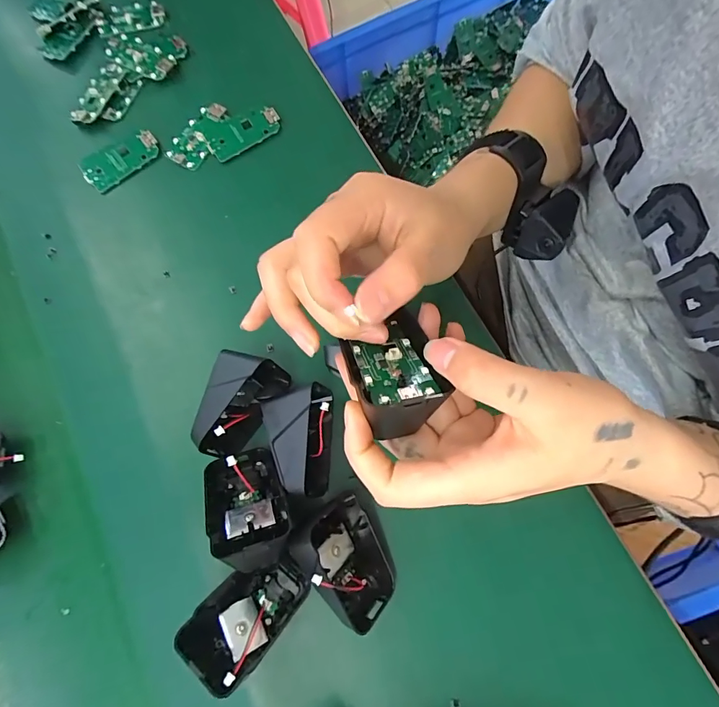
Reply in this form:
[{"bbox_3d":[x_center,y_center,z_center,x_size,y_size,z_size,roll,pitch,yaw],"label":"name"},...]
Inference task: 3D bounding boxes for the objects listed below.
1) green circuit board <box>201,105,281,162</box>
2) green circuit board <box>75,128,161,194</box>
[{"bbox_3d":[-0.098,-0.189,0.353,0.063,0.004,0.034,-33,76,-6],"label":"green circuit board"},{"bbox_3d":[-0.197,-0.161,0.344,0.063,0.007,0.032,-33,76,-6],"label":"green circuit board"}]

